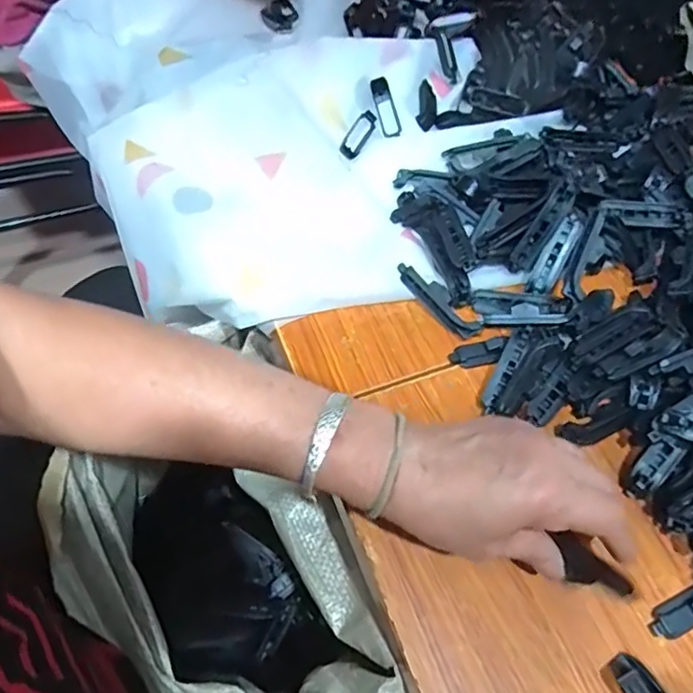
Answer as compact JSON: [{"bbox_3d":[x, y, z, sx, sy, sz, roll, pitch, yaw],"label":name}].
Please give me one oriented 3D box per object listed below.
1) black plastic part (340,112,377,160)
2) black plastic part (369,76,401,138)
[{"bbox_3d":[0.011,-0.190,0.506,0.018,0.005,0.054,36,71,-18],"label":"black plastic part"},{"bbox_3d":[0.036,-0.215,0.514,0.018,0.007,0.056,-16,90,-9],"label":"black plastic part"}]

